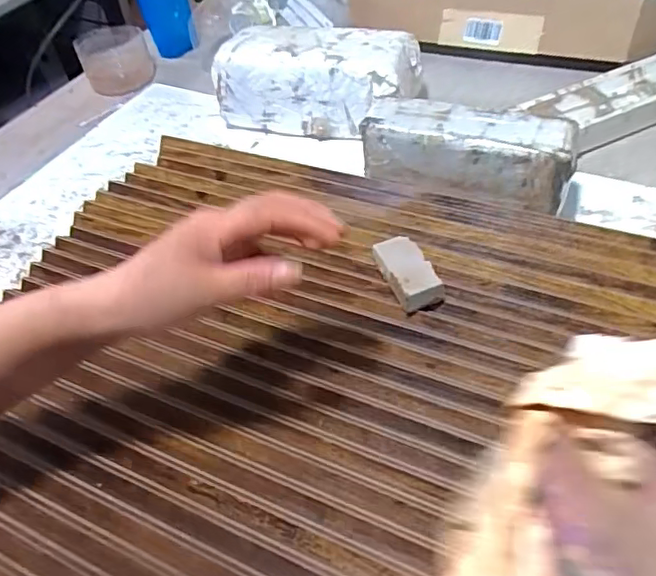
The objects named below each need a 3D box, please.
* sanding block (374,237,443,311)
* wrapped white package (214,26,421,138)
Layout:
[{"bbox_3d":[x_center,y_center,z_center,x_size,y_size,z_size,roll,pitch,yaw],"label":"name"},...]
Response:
[{"bbox_3d":[0.067,-0.012,0.508,0.035,0.030,0.072,-17,47,-10],"label":"sanding block"},{"bbox_3d":[-0.018,-0.260,0.747,0.252,0.102,0.108,9,49,16],"label":"wrapped white package"}]

